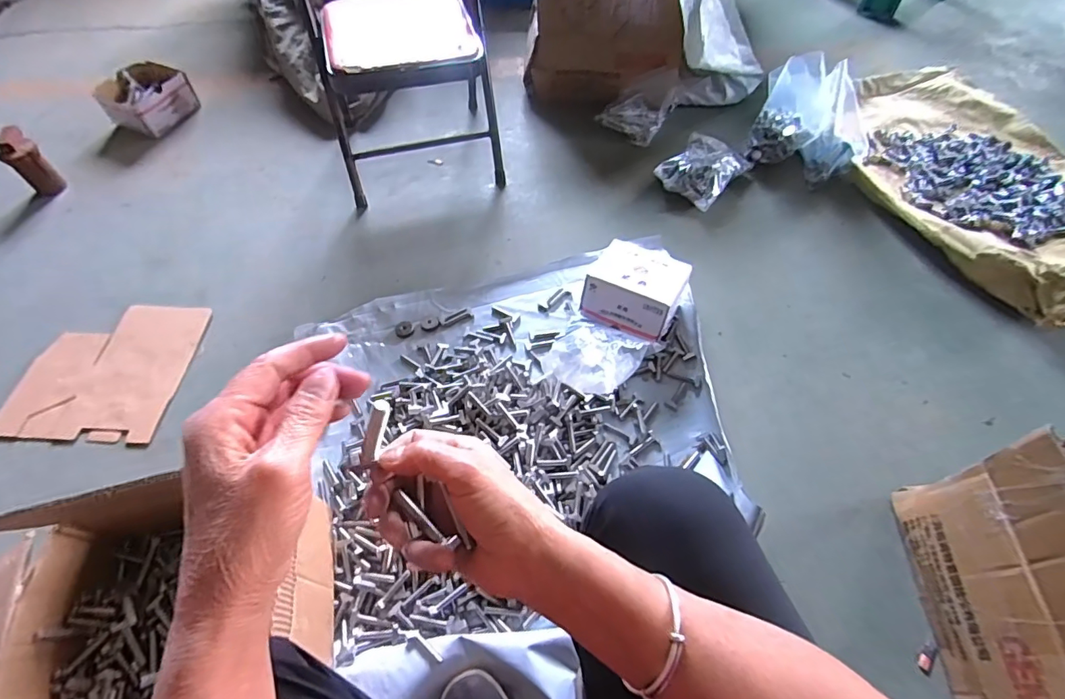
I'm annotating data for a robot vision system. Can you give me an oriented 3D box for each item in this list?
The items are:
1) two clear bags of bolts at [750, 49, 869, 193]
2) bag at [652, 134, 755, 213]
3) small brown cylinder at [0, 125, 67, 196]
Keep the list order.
[{"bbox_3d":[0.576,-0.469,1.012,0.232,0.167,0.122,34,65,19],"label":"two clear bags of bolts"},{"bbox_3d":[0.364,-0.394,1.060,0.151,0.068,0.204,36,65,20],"label":"bag"},{"bbox_3d":[-1.052,-0.390,1.030,0.055,0.125,0.065,30,64,17],"label":"small brown cylinder"}]

